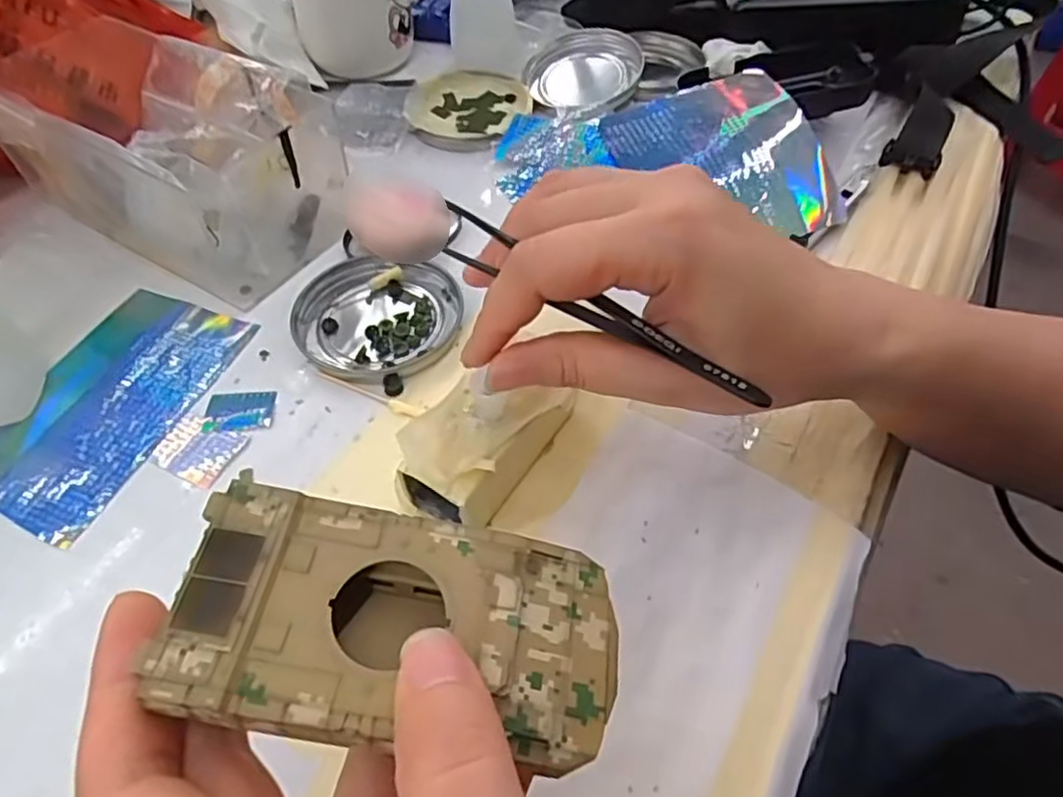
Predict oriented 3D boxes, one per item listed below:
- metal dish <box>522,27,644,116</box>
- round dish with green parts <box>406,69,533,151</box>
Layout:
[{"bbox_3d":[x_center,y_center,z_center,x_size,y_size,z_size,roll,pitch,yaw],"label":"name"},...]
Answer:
[{"bbox_3d":[0.030,-0.215,0.449,0.076,0.021,0.086,16,54,13],"label":"metal dish"},{"bbox_3d":[-0.040,-0.187,0.441,0.076,0.012,0.081,0,52,0],"label":"round dish with green parts"}]

